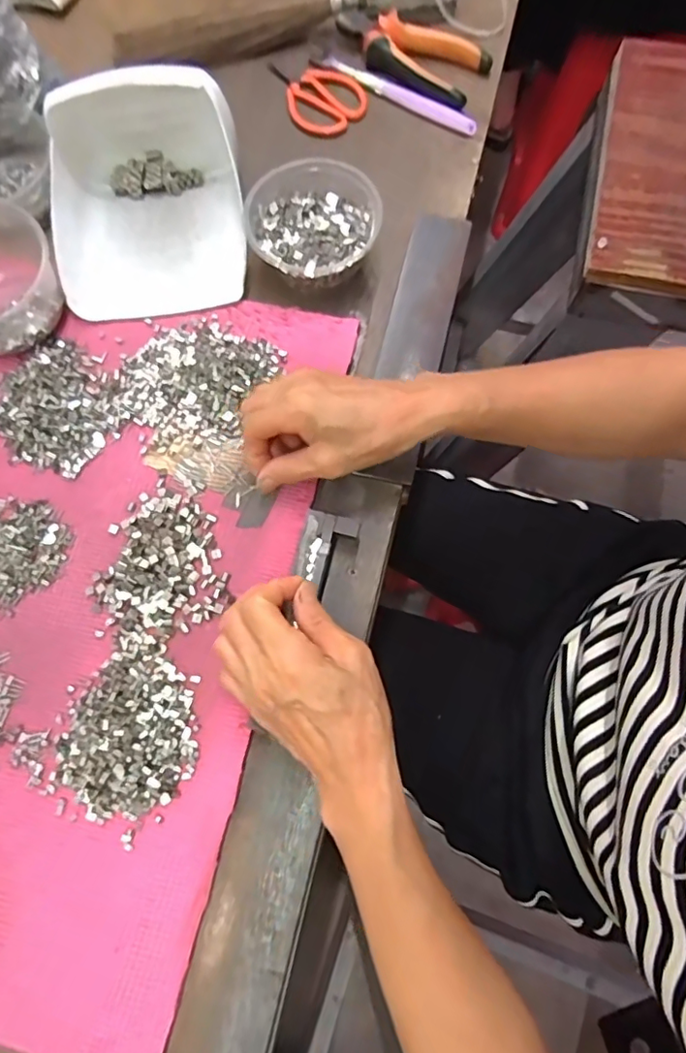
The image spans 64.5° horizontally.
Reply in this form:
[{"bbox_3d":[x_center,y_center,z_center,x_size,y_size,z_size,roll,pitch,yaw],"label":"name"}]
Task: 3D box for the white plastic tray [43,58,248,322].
[{"bbox_3d":[-0.163,-0.266,0.435,0.148,0.079,0.165,-7,74,0],"label":"white plastic tray"}]

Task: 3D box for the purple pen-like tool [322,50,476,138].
[{"bbox_3d":[0.052,-0.411,0.515,0.166,0.009,0.014,33,78,11],"label":"purple pen-like tool"}]

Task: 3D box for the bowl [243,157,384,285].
[{"bbox_3d":[-0.023,-0.242,0.447,0.108,0.052,0.102,-16,74,-2],"label":"bowl"}]

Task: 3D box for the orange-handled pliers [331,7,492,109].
[{"bbox_3d":[0.061,-0.453,0.521,0.150,0.021,0.069,30,78,10],"label":"orange-handled pliers"}]

